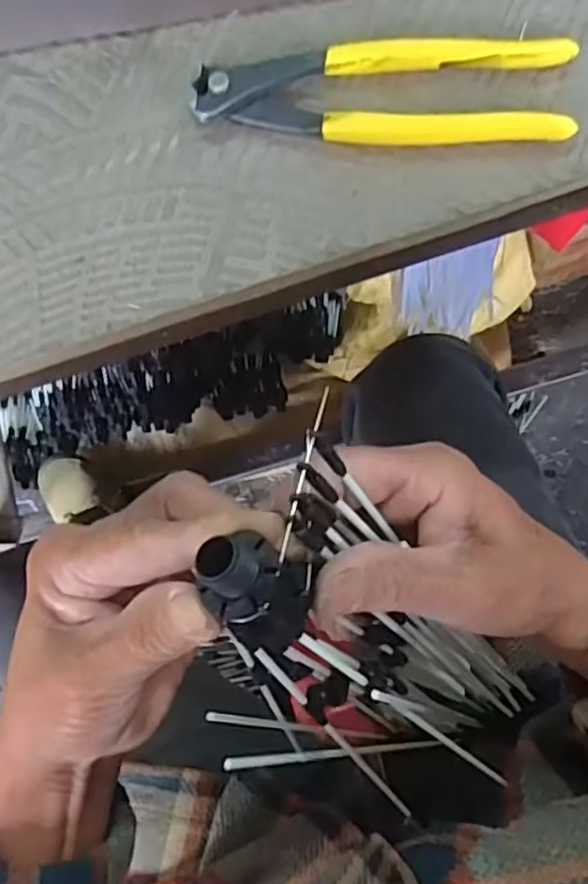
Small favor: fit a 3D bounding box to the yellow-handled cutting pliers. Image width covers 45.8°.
[{"bbox_3d":[0.038,-0.154,0.306,0.160,0.012,0.046,2,82,8],"label":"yellow-handled cutting pliers"}]

